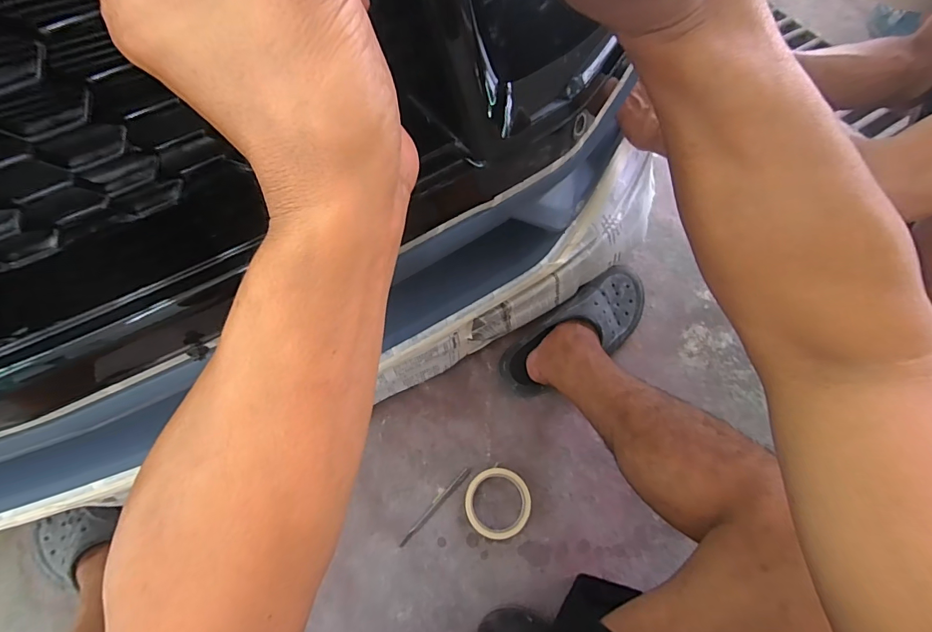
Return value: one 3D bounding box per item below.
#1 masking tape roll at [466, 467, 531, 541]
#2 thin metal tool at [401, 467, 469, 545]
[{"bbox_3d":[0.049,0.282,0.642,0.096,0.015,0.098,0,67,1],"label":"masking tape roll"},{"bbox_3d":[-0.048,0.288,0.647,0.008,0.010,0.142,40,72,17],"label":"thin metal tool"}]

